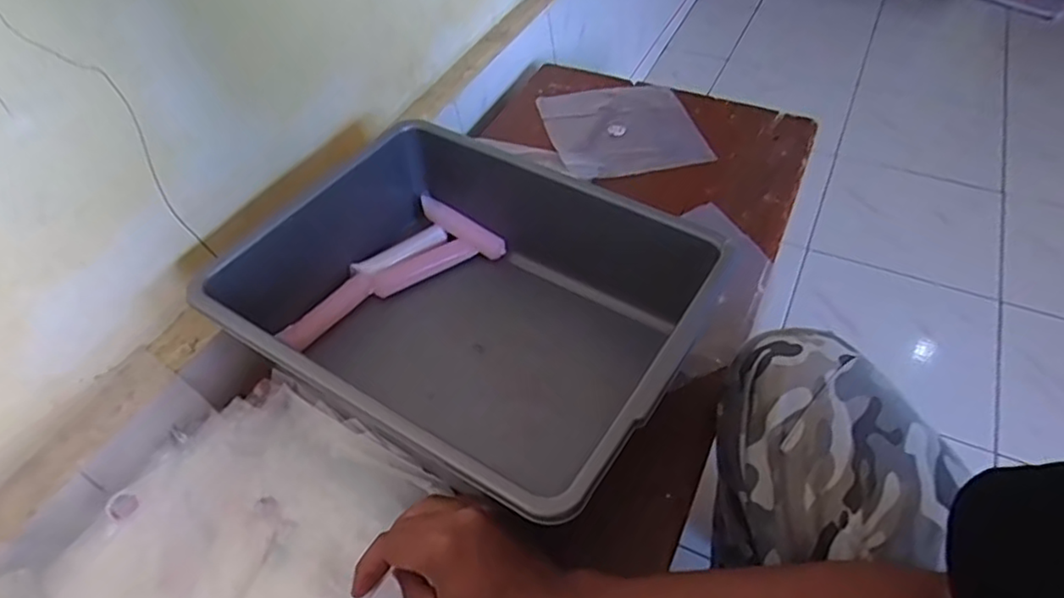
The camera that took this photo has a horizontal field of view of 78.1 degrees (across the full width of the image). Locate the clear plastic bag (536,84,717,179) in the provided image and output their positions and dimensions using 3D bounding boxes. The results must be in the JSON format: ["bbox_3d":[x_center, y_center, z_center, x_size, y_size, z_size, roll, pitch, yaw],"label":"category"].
[{"bbox_3d":[0.121,-0.240,0.893,0.188,0.013,0.198,-11,48,-8],"label":"clear plastic bag"}]

